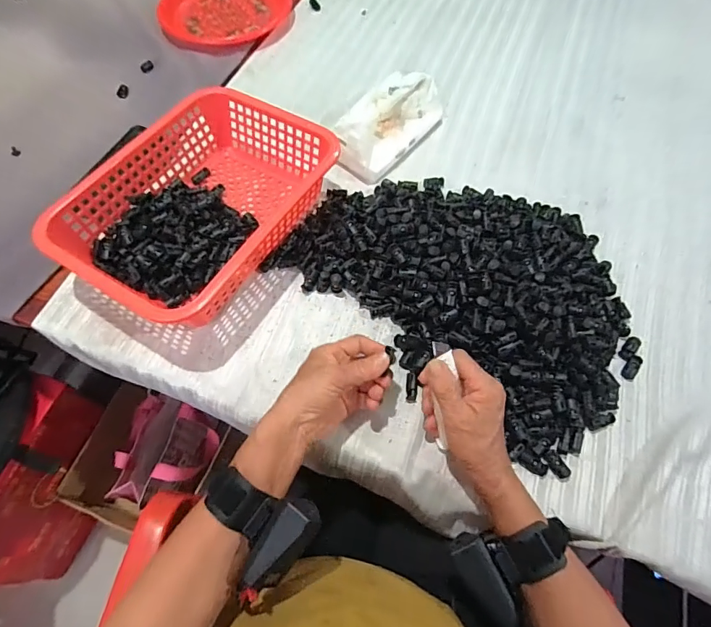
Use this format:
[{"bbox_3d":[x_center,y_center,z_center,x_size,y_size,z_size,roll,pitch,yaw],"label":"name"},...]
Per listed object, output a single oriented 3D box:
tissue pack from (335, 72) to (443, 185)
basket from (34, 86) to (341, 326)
[{"bbox_3d":[0.042,-0.263,0.598,0.086,0.072,0.174,37,70,18],"label":"tissue pack"},{"bbox_3d":[-0.174,-0.126,0.512,0.208,0.078,0.294,29,68,15],"label":"basket"}]

